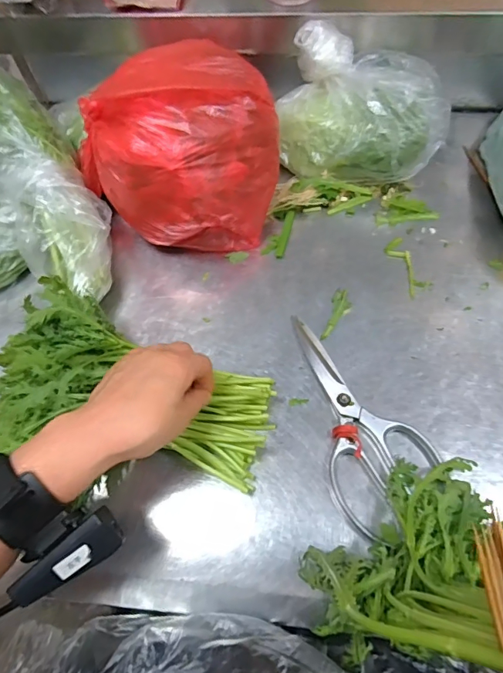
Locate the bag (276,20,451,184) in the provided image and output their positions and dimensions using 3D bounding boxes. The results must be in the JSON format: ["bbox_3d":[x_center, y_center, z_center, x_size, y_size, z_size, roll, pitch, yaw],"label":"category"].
[{"bbox_3d":[0.123,-0.245,0.509,0.182,0.122,0.112,10,65,8],"label":"bag"}]

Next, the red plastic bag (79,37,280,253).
[{"bbox_3d":[-0.071,-0.192,0.477,0.194,0.149,0.181,-31,66,-12],"label":"red plastic bag"}]

